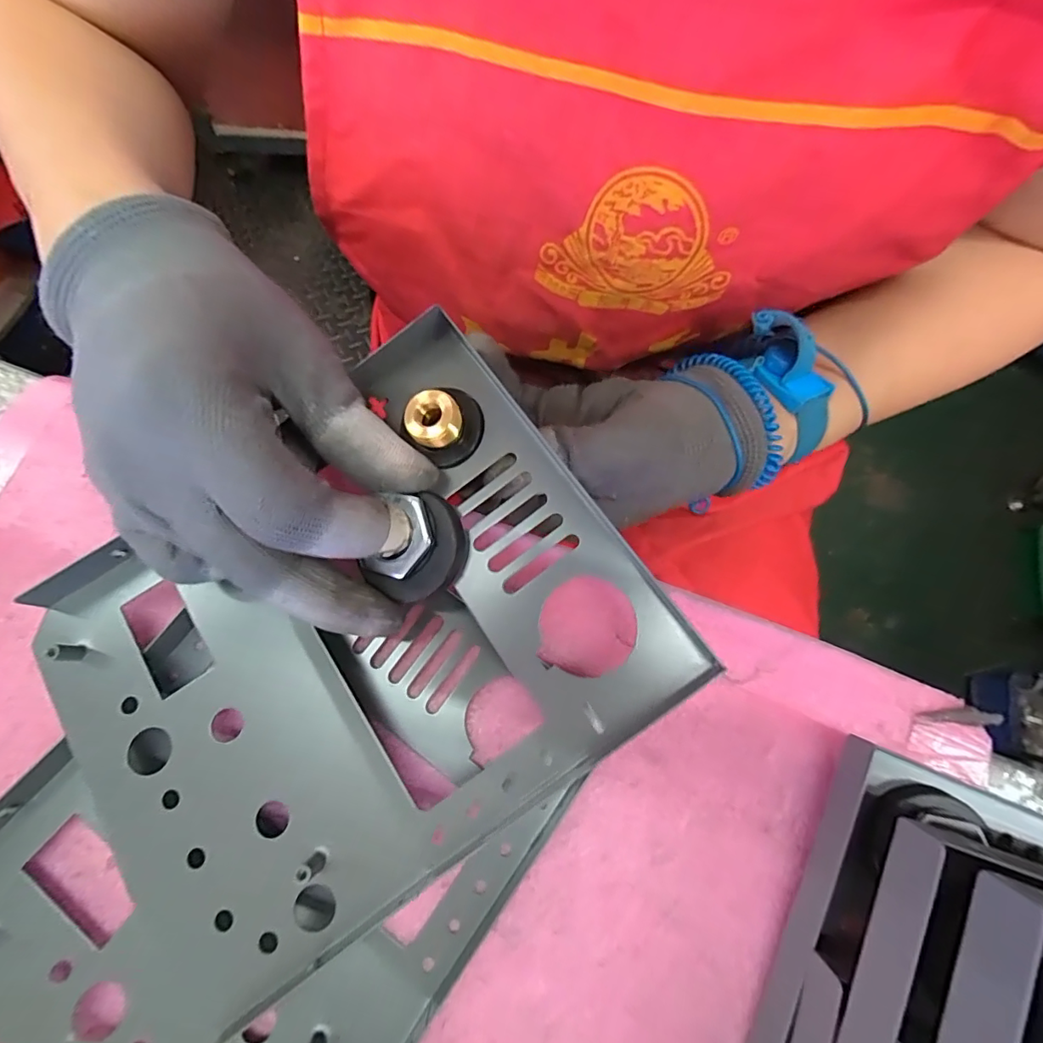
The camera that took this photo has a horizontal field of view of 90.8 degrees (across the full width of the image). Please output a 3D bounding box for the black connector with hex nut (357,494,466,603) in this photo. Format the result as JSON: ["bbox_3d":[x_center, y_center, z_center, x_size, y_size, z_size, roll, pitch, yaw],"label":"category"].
[{"bbox_3d":[-0.035,0.008,0.170,0.031,0.011,0.034,0,74,0],"label":"black connector with hex nut"}]

